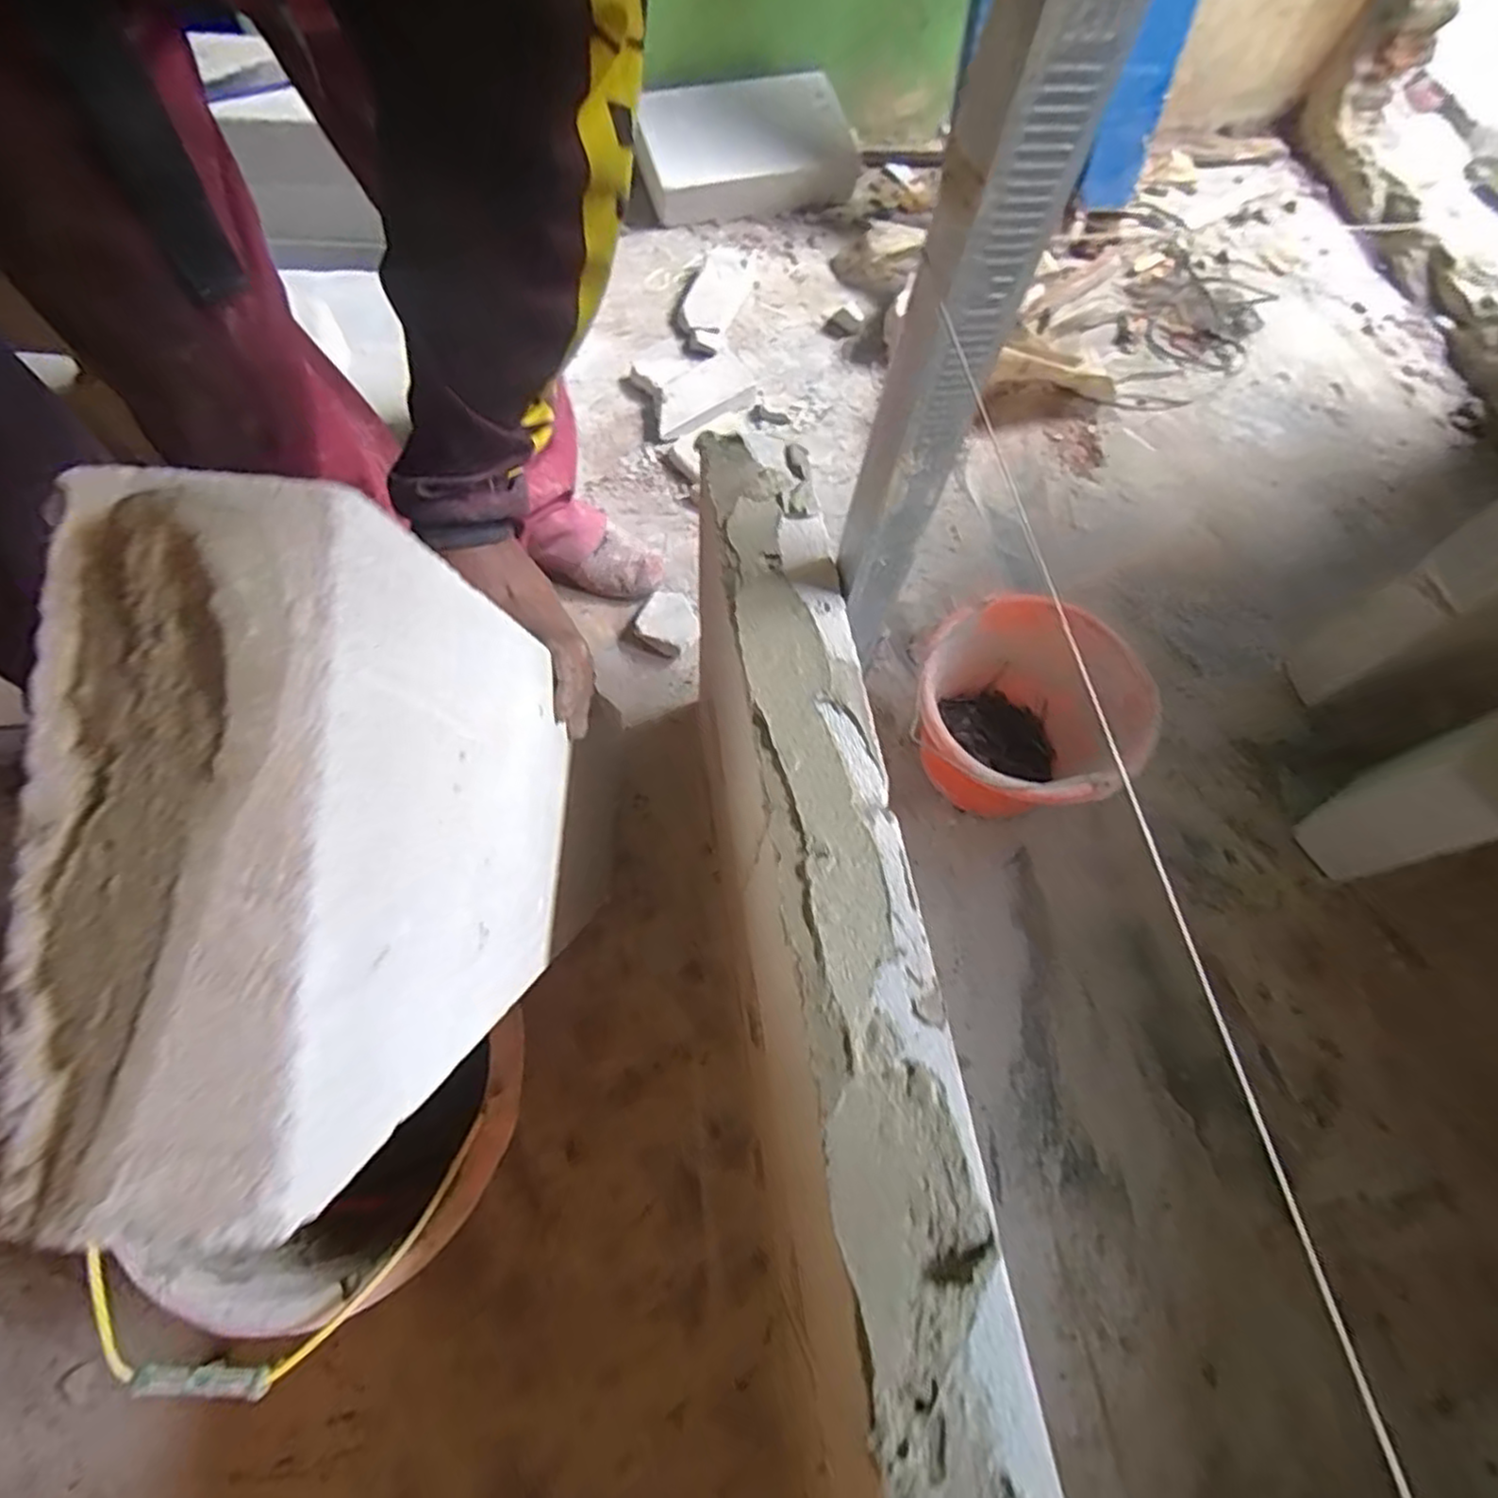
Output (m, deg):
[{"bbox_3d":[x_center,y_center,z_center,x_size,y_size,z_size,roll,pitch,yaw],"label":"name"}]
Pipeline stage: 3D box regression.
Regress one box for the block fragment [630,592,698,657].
[{"bbox_3d":[-0.107,-0.159,0.905,0.076,0.034,0.096,-6,65,-6],"label":"block fragment"}]

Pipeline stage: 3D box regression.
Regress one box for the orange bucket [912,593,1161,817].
[{"bbox_3d":[0.291,-0.023,0.804,0.250,0.182,0.223,-30,70,-16],"label":"orange bucket"}]

